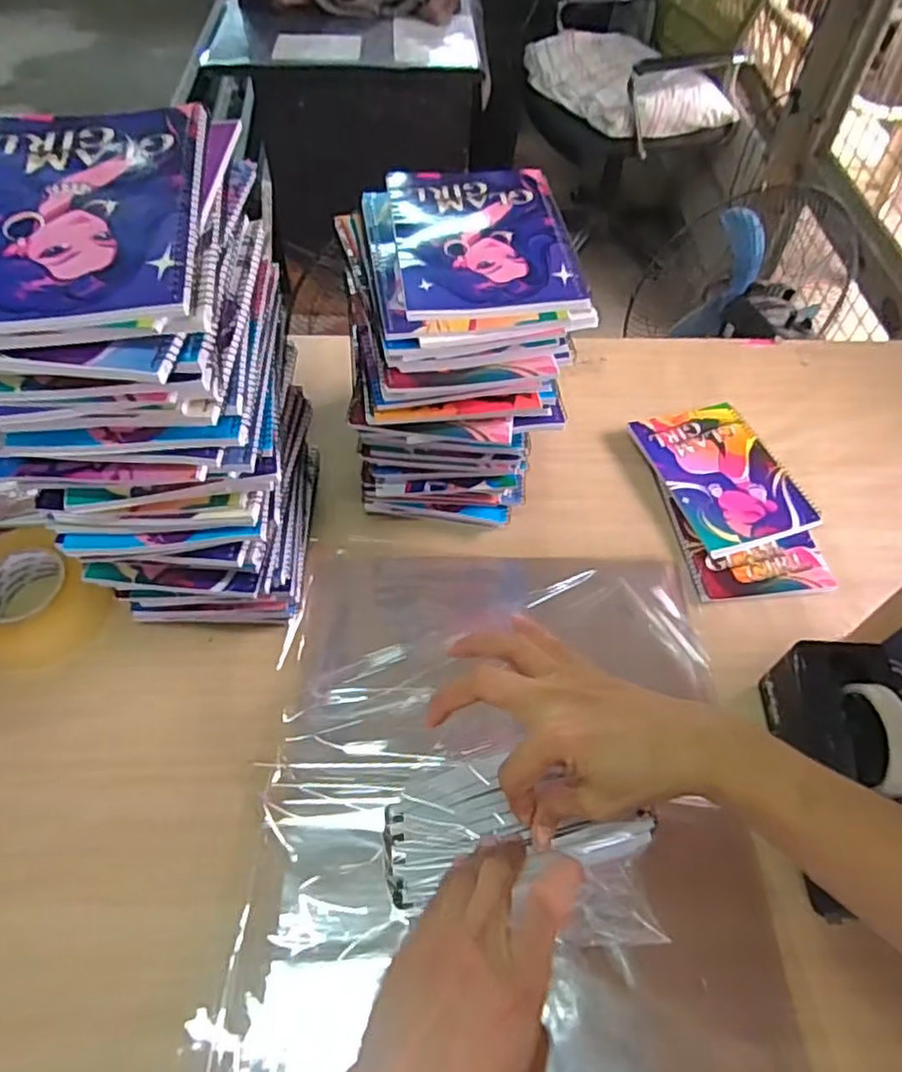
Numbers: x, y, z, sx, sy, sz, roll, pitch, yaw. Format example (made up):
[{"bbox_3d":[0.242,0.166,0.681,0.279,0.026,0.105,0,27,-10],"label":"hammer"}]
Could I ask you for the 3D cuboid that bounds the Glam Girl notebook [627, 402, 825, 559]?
[{"bbox_3d":[0.320,-0.074,0.787,0.148,0.012,0.201,-15,57,-11],"label":"Glam Girl notebook"}]

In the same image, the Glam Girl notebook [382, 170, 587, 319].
[{"bbox_3d":[0.025,-0.265,0.579,0.146,0.010,0.217,-5,55,-5],"label":"Glam Girl notebook"}]

